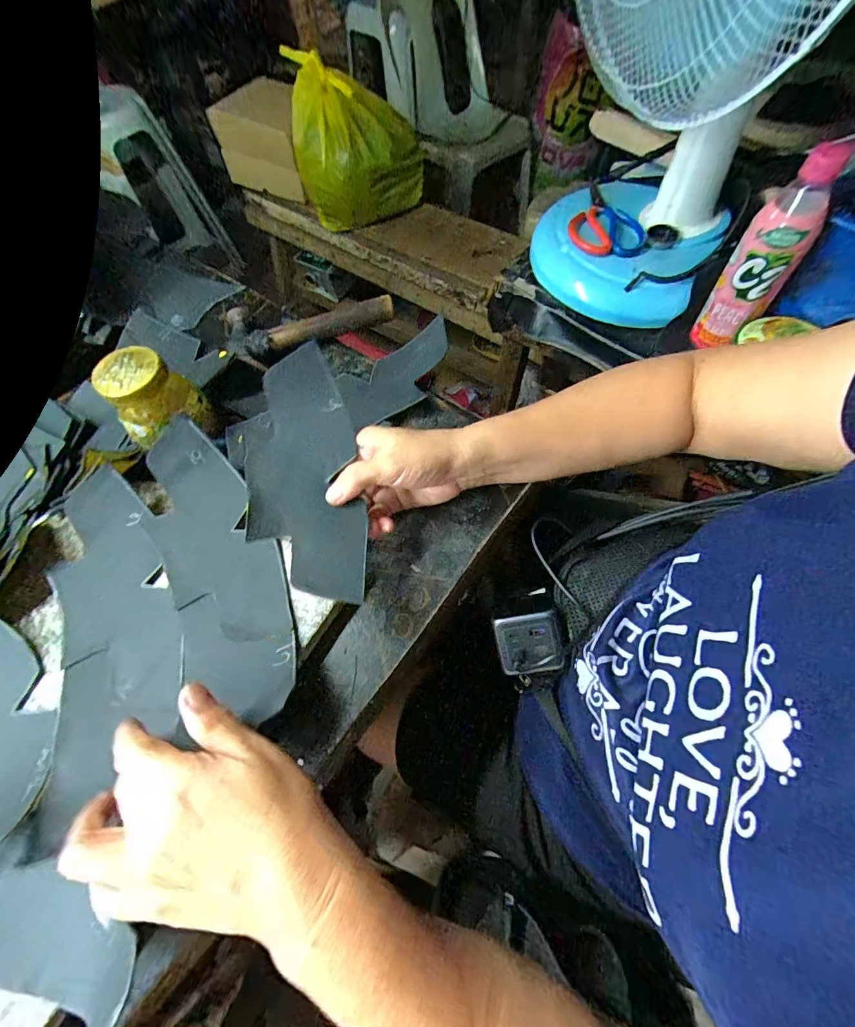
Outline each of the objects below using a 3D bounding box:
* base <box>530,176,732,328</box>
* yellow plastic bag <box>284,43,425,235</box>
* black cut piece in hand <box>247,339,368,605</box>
[{"bbox_3d":[0.286,-0.399,0.593,0.253,0.050,0.264,17,66,12],"label":"base"},{"bbox_3d":[-0.158,-0.851,0.940,0.280,0.252,0.215,-1,64,3],"label":"yellow plastic bag"},{"bbox_3d":[-0.093,-0.027,0.298,0.079,0.028,0.183,-10,80,-2],"label":"black cut piece in hand"}]

